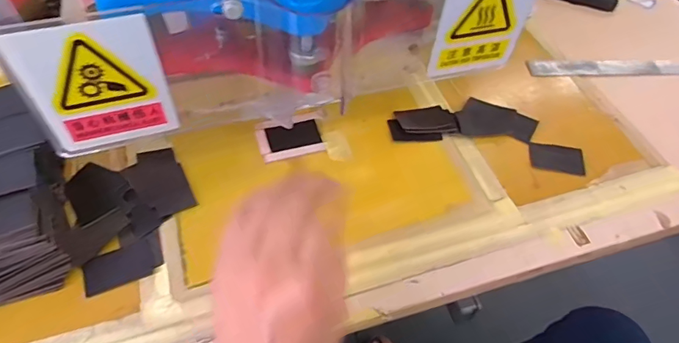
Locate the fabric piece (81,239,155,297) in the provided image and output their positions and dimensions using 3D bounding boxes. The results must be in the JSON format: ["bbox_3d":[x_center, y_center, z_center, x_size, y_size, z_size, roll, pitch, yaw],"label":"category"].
[{"bbox_3d":[-0.189,0.081,0.395,0.055,0.005,0.035,-18,56,-16],"label":"fabric piece"}]

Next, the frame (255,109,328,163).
[{"bbox_3d":[-0.050,-0.035,0.482,0.068,0.006,0.052,-14,55,-13],"label":"frame"}]

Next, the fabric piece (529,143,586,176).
[{"bbox_3d":[0.228,-0.014,0.486,0.055,0.004,0.033,8,58,7],"label":"fabric piece"}]

